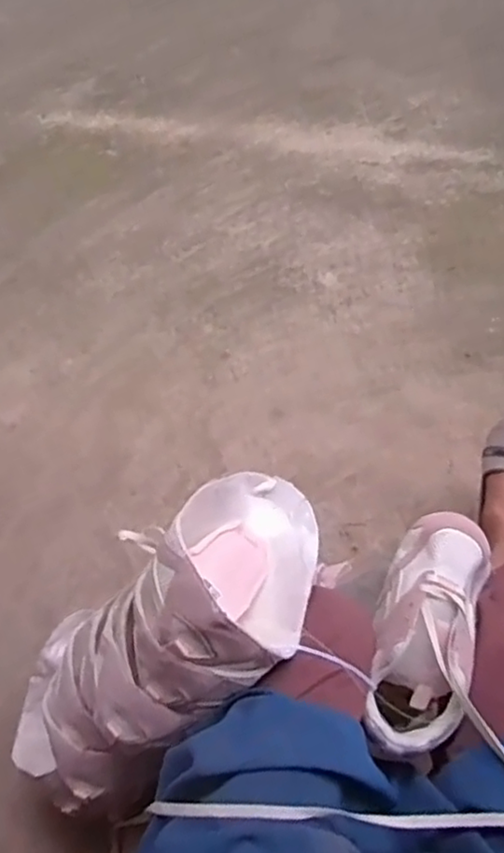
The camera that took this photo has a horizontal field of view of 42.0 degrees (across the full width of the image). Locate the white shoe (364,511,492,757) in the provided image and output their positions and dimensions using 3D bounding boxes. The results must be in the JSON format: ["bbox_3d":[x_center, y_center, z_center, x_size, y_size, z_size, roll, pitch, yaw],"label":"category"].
[{"bbox_3d":[0.169,0.193,0.633,0.094,0.080,0.231,16,68,10],"label":"white shoe"}]

